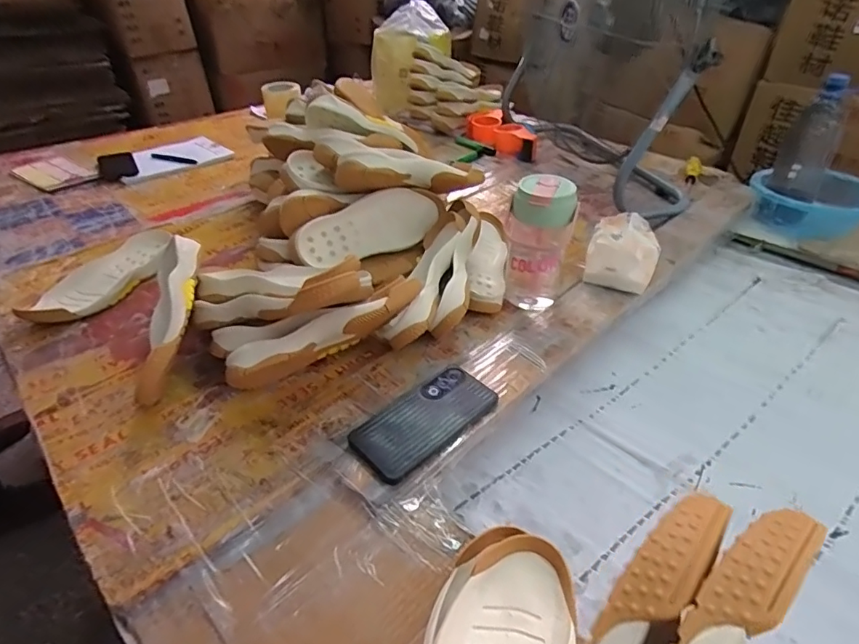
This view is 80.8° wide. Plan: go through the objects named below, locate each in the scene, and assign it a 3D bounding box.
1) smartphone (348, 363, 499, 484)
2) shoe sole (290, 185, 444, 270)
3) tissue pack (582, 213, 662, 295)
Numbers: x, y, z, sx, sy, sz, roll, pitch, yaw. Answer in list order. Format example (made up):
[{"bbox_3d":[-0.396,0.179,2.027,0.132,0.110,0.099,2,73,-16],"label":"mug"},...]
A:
[{"bbox_3d":[-0.005,0.108,0.572,0.170,0.011,0.084,-32,51,-33],"label":"smartphone"},{"bbox_3d":[-0.088,-0.145,0.772,0.241,0.089,0.043,-21,24,-28],"label":"shoe sole"},{"bbox_3d":[0.306,-0.114,0.793,0.098,0.084,0.148,15,41,19],"label":"tissue pack"}]

